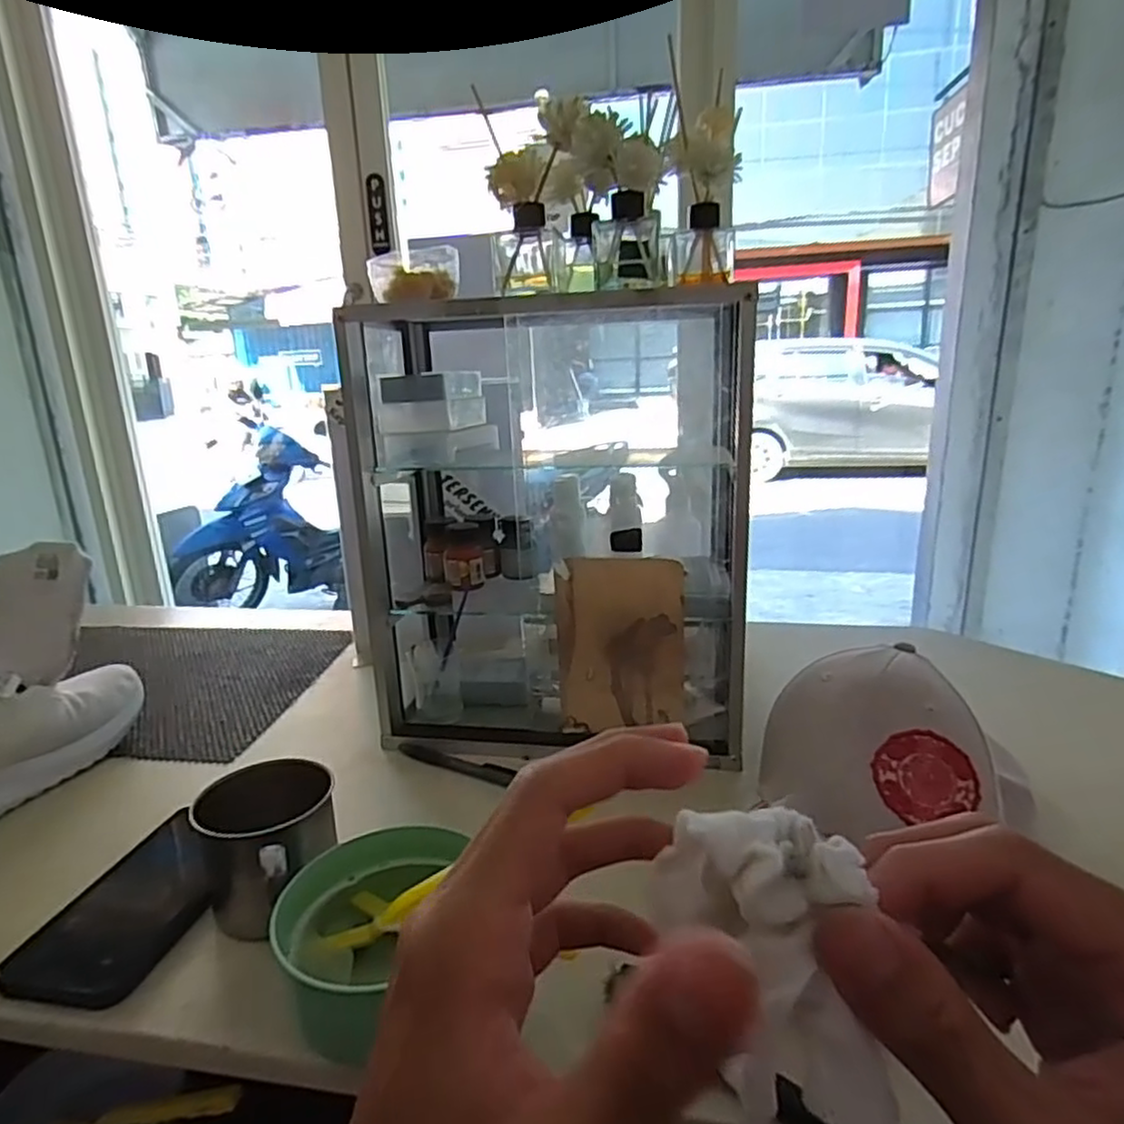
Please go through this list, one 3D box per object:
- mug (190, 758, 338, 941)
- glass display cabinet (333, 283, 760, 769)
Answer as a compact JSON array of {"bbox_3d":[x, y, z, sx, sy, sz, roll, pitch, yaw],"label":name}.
[{"bbox_3d":[-0.168,0.176,0.404,0.074,0.075,0.095,-11,18,-30],"label":"mug"},{"bbox_3d":[0.005,-0.044,0.629,0.304,0.352,0.243,1,16,11],"label":"glass display cabinet"}]

